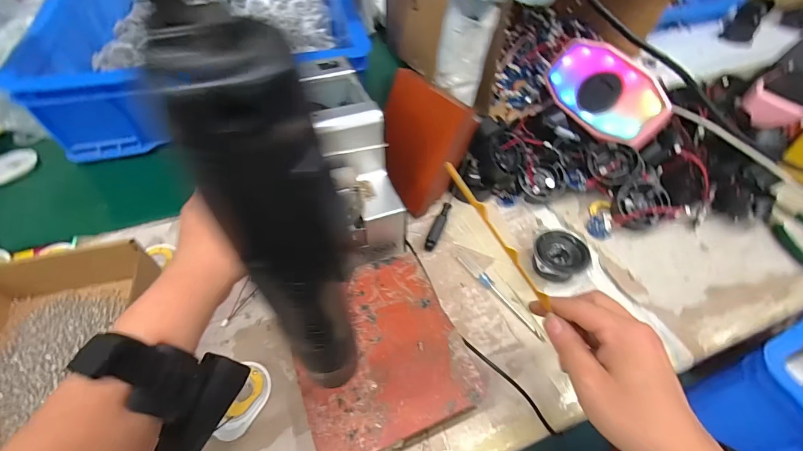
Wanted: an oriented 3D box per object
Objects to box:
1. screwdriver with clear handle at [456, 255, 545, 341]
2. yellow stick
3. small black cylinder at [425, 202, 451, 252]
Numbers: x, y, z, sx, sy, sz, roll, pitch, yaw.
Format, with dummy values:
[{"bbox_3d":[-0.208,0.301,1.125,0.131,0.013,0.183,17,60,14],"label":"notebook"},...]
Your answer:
[{"bbox_3d":[0.098,0.068,0.377,0.009,0.008,0.114,-31,58,-24],"label":"screwdriver with clear handle"},{"bbox_3d":[0.068,0.005,0.263,0.004,0.008,0.119,-38,96,-25],"label":"yellow stick"},{"bbox_3d":[0.041,0.000,0.414,0.012,0.009,0.059,23,71,10],"label":"small black cylinder"}]

